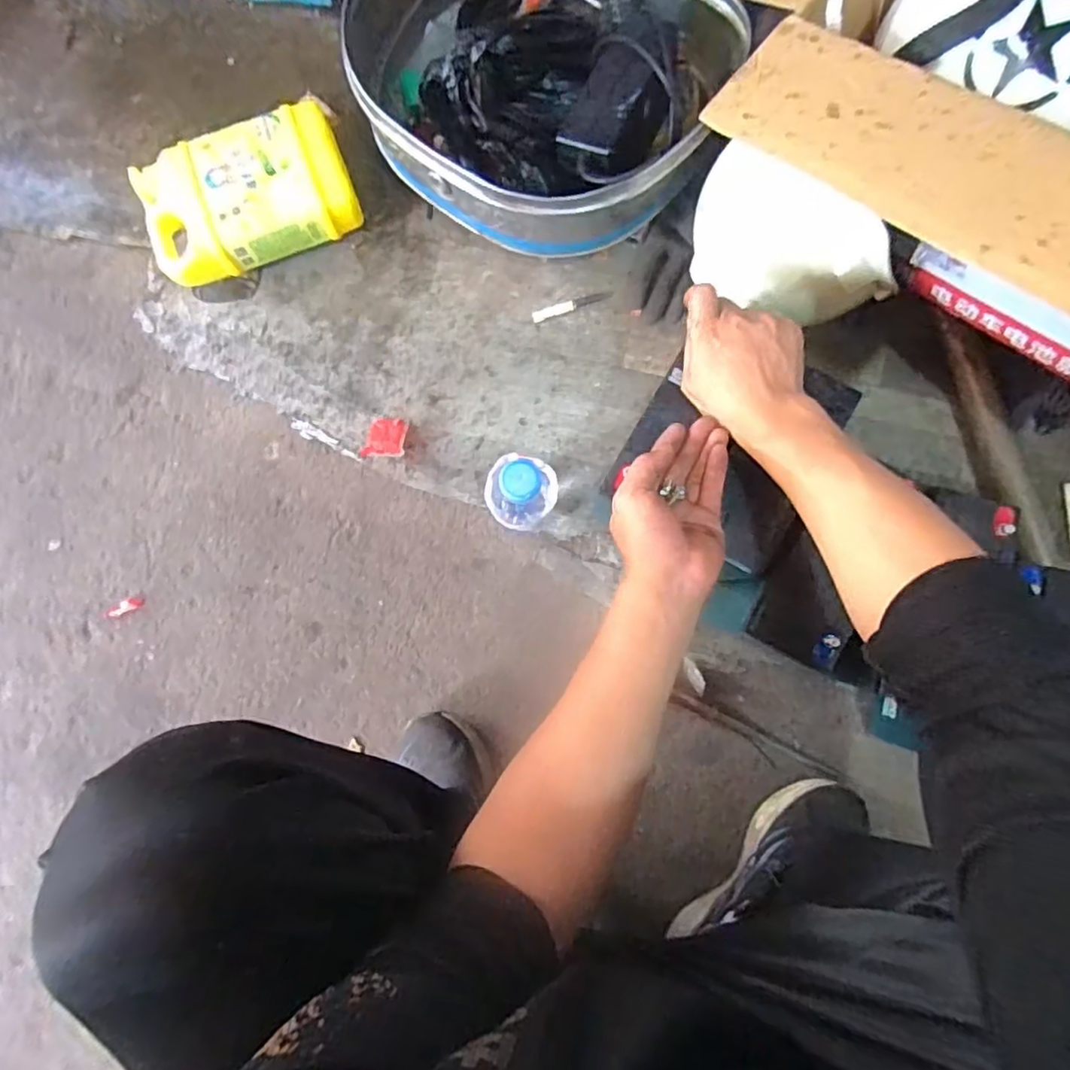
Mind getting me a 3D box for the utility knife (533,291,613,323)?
[{"bbox_3d":[0.042,-0.265,0.690,0.095,0.005,0.014,-21,85,0],"label":"utility knife"}]

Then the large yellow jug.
[{"bbox_3d":[-0.320,-0.374,0.674,0.223,0.070,0.140,-21,84,-1],"label":"large yellow jug"}]

